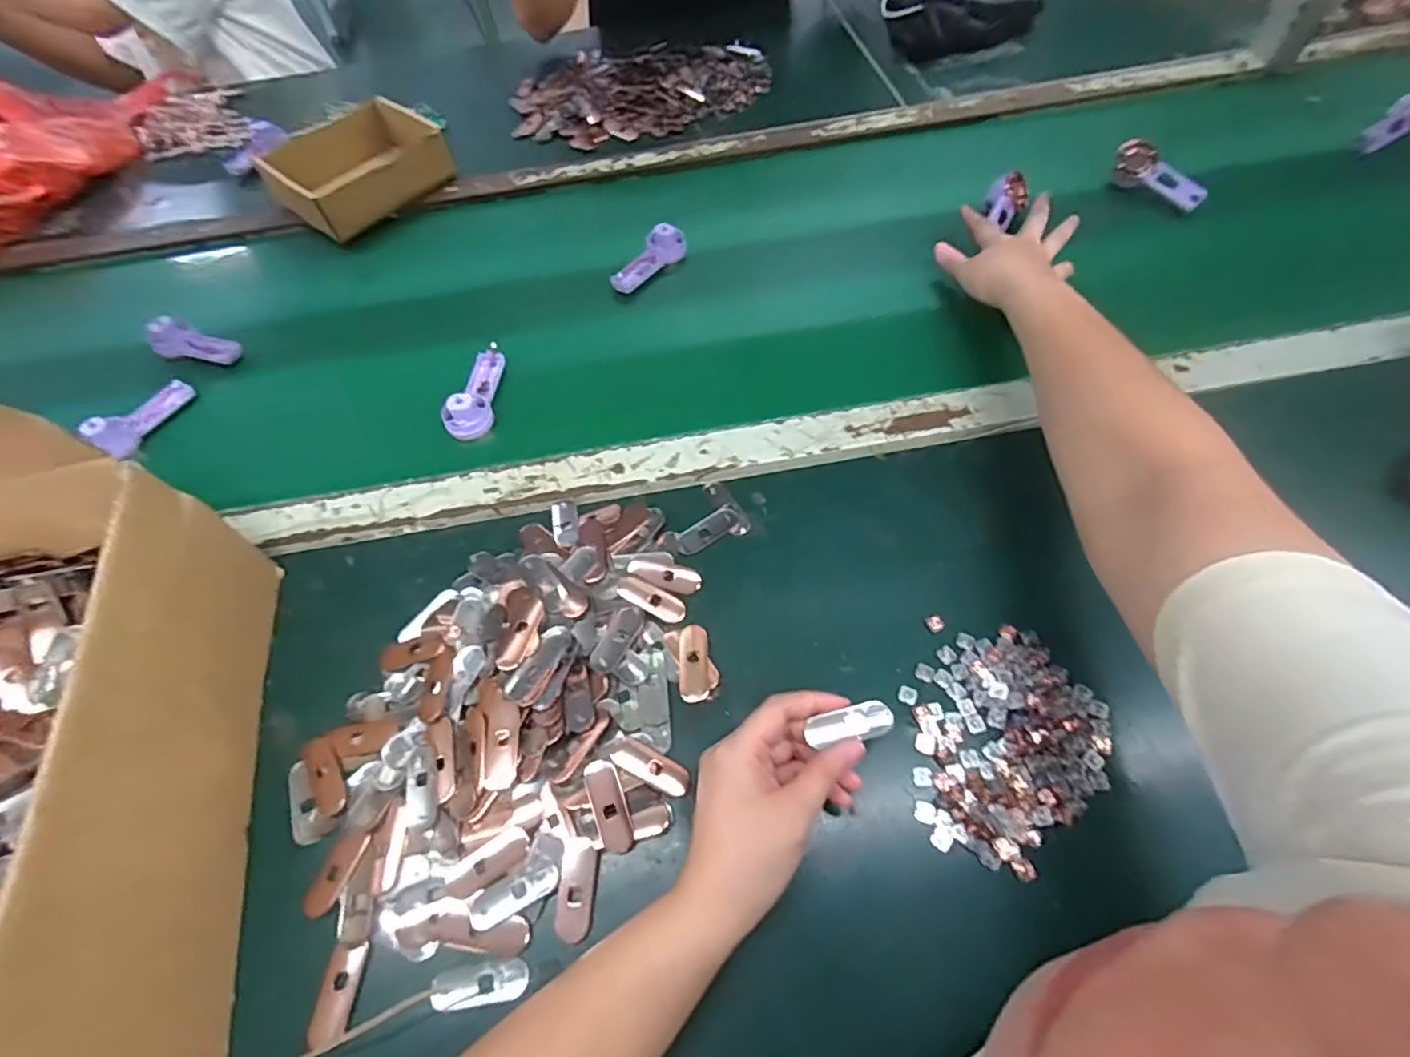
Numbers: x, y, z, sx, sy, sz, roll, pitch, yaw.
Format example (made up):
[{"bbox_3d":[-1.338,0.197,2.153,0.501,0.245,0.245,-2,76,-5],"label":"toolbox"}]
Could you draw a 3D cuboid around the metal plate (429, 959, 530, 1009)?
[{"bbox_3d":[-0.119,0.242,0.328,0.050,0.005,0.018,-8,61,-1],"label":"metal plate"}]

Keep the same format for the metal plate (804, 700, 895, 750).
[{"bbox_3d":[0.083,0.111,0.351,0.047,0.004,0.019,-14,61,2],"label":"metal plate"}]

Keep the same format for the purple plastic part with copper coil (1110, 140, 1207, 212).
[{"bbox_3d":[0.460,-0.358,0.625,0.095,0.036,0.029,37,67,23],"label":"purple plastic part with copper coil"}]

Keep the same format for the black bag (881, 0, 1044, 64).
[{"bbox_3d":[0.341,-0.723,0.836,0.196,0.066,0.225,3,58,5],"label":"black bag"}]

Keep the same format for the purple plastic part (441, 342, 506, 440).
[{"bbox_3d":[-0.201,-0.123,0.538,0.037,0.028,0.102,-5,61,1],"label":"purple plastic part"}]

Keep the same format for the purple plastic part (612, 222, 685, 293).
[{"bbox_3d":[-0.058,-0.271,0.620,0.089,0.032,0.028,-42,67,-18],"label":"purple plastic part"}]

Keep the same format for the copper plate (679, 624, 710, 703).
[{"bbox_3d":[-0.008,0.088,0.410,0.019,0.004,0.050,-3,61,2],"label":"copper plate"}]

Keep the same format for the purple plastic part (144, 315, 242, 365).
[{"bbox_3d":[-0.494,-0.179,0.594,0.083,0.026,0.043,19,64,13],"label":"purple plastic part"}]

